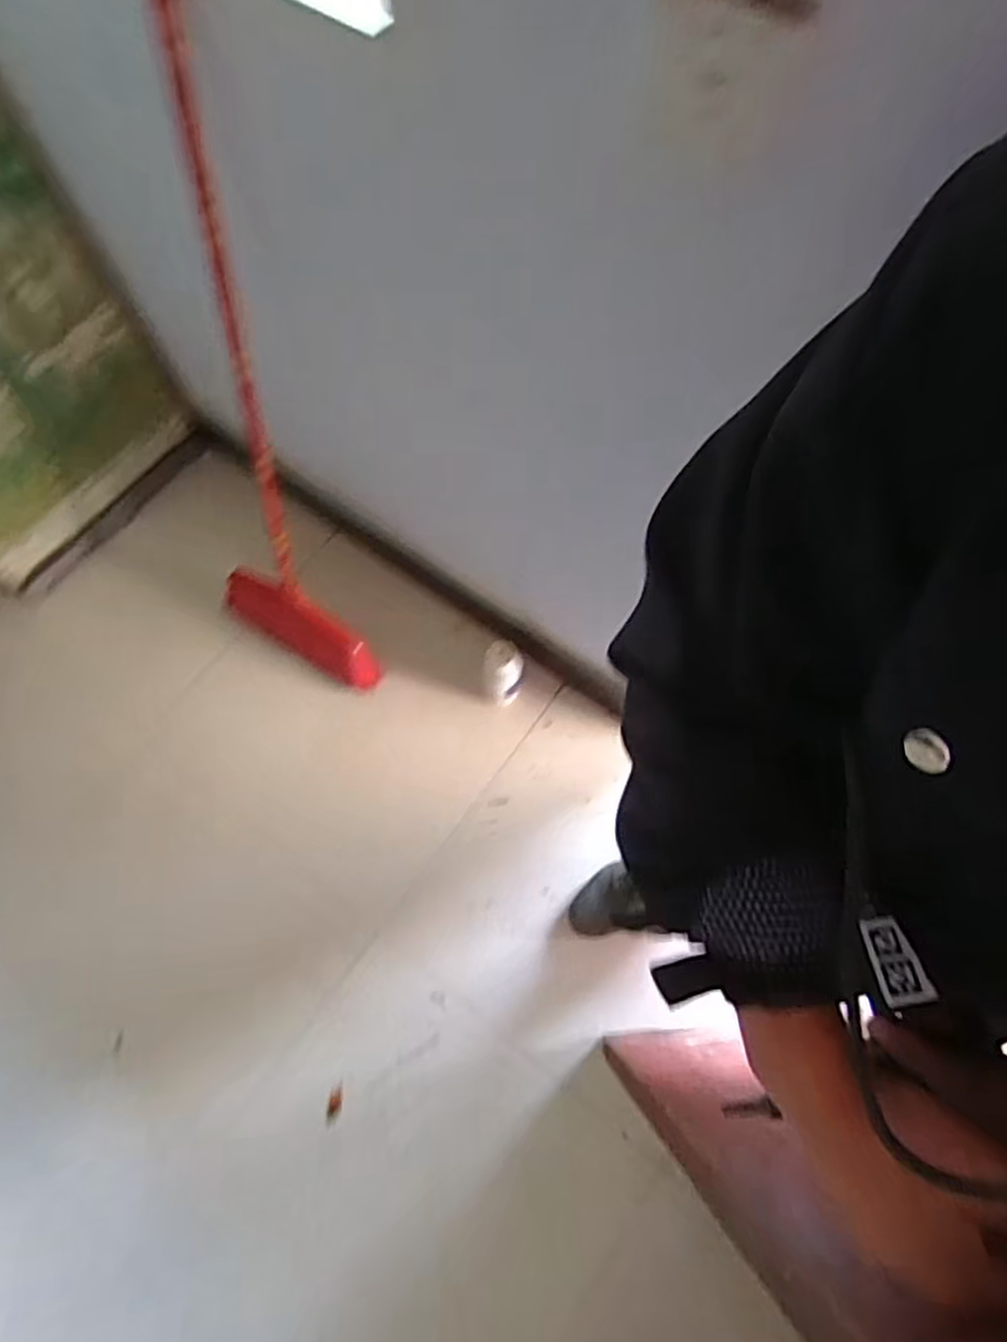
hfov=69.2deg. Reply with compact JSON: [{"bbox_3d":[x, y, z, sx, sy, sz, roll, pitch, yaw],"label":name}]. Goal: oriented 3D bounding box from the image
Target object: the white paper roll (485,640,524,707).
[{"bbox_3d":[0.001,0.000,1.305,0.071,0.164,0.073,-1,69,2],"label":"white paper roll"}]

